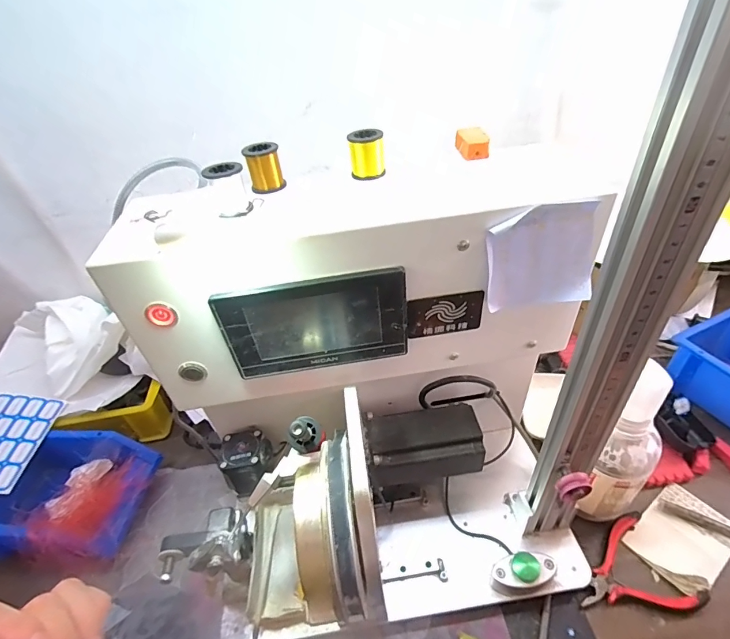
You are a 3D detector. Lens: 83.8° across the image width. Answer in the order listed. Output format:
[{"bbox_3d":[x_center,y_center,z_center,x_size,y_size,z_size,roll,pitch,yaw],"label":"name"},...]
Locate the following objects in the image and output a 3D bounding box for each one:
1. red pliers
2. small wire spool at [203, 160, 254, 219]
[{"bbox_3d":[0.255,0.247,0.397,0.105,0.015,0.086,-15,42,-10],"label":"red pliers"},{"bbox_3d":[-0.094,-0.090,0.284,0.025,0.031,0.028,-23,44,-18],"label":"small wire spool"}]

